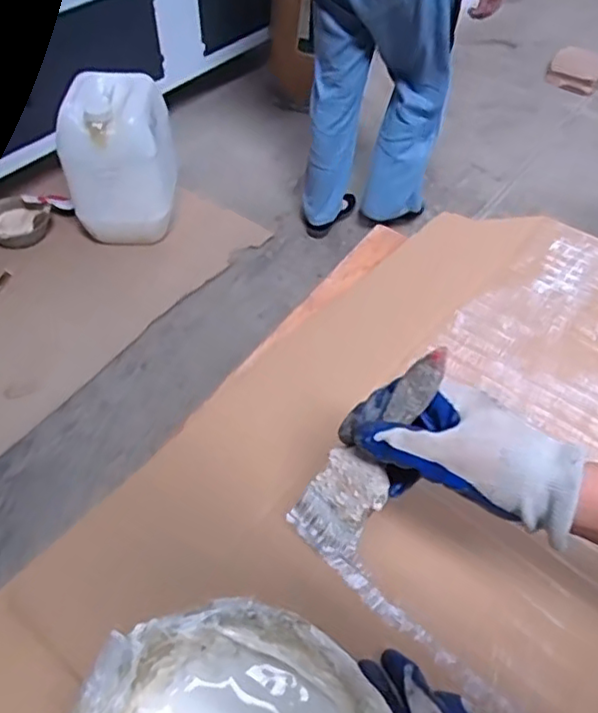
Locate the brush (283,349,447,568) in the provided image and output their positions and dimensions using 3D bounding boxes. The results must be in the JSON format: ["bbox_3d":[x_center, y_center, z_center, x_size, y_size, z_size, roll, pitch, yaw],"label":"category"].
[{"bbox_3d":[0.049,0.068,0.419,0.010,0.177,0.051,-4,40,-47],"label":"brush"}]

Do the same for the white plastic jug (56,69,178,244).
[{"bbox_3d":[-0.516,-0.559,1.786,0.316,0.411,0.228,-8,51,-9],"label":"white plastic jug"}]

